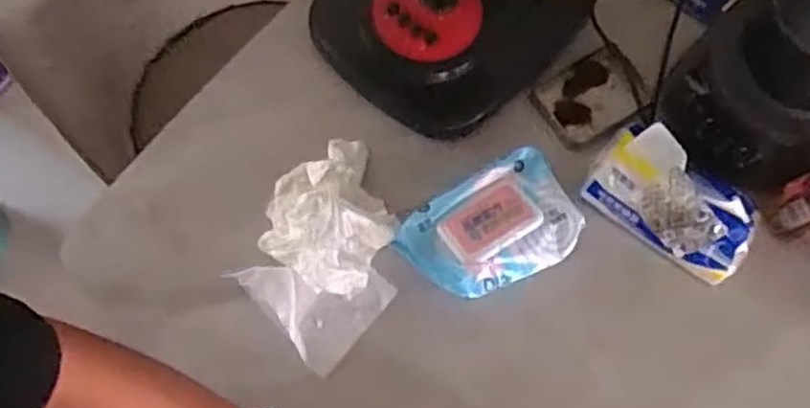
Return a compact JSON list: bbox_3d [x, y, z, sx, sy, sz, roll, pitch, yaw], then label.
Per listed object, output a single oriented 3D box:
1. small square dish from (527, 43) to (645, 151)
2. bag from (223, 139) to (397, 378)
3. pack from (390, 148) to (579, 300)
[{"bbox_3d":[0.209,-0.117,0.820,0.120,0.030,0.088,-30,74,-11],"label":"small square dish"},{"bbox_3d":[-0.076,0.035,0.726,0.165,0.062,0.193,39,75,12],"label":"bag"},{"bbox_3d":[0.084,0.024,0.737,0.171,0.039,0.114,-23,73,-8],"label":"pack"}]

